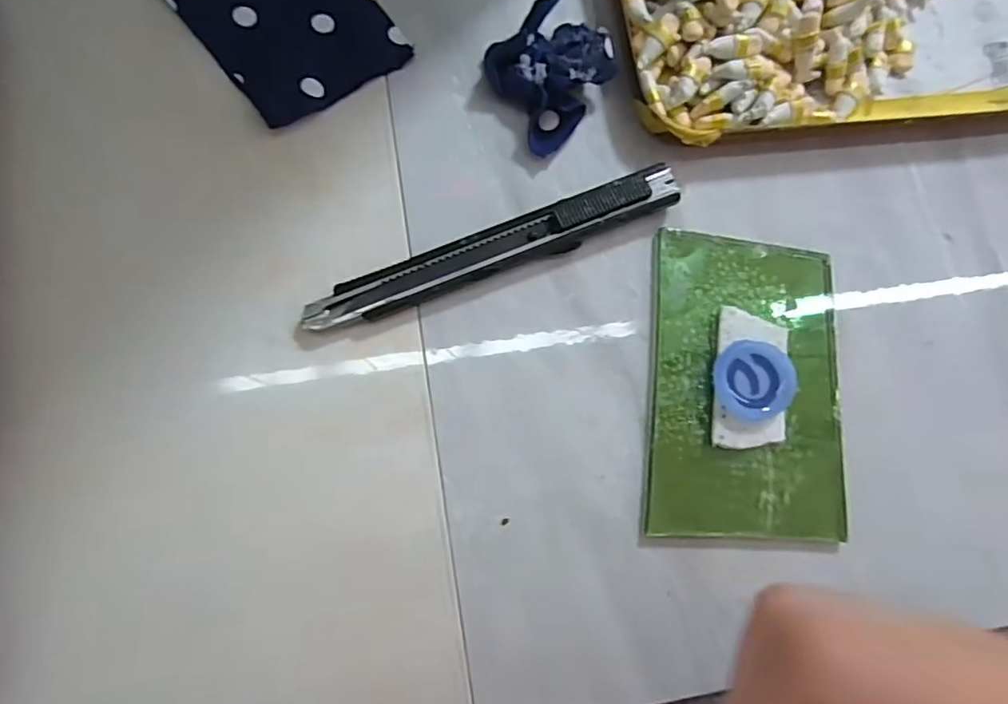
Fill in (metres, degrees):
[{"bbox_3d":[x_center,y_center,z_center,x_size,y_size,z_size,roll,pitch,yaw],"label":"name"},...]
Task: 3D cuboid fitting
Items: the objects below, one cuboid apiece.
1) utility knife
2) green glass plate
[{"bbox_3d":[-0.002,-0.035,0.194,0.132,0.012,0.015,-22,84,-9],"label":"utility knife"},{"bbox_3d":[0.084,0.010,0.196,0.065,0.009,0.103,5,80,-5],"label":"green glass plate"}]

